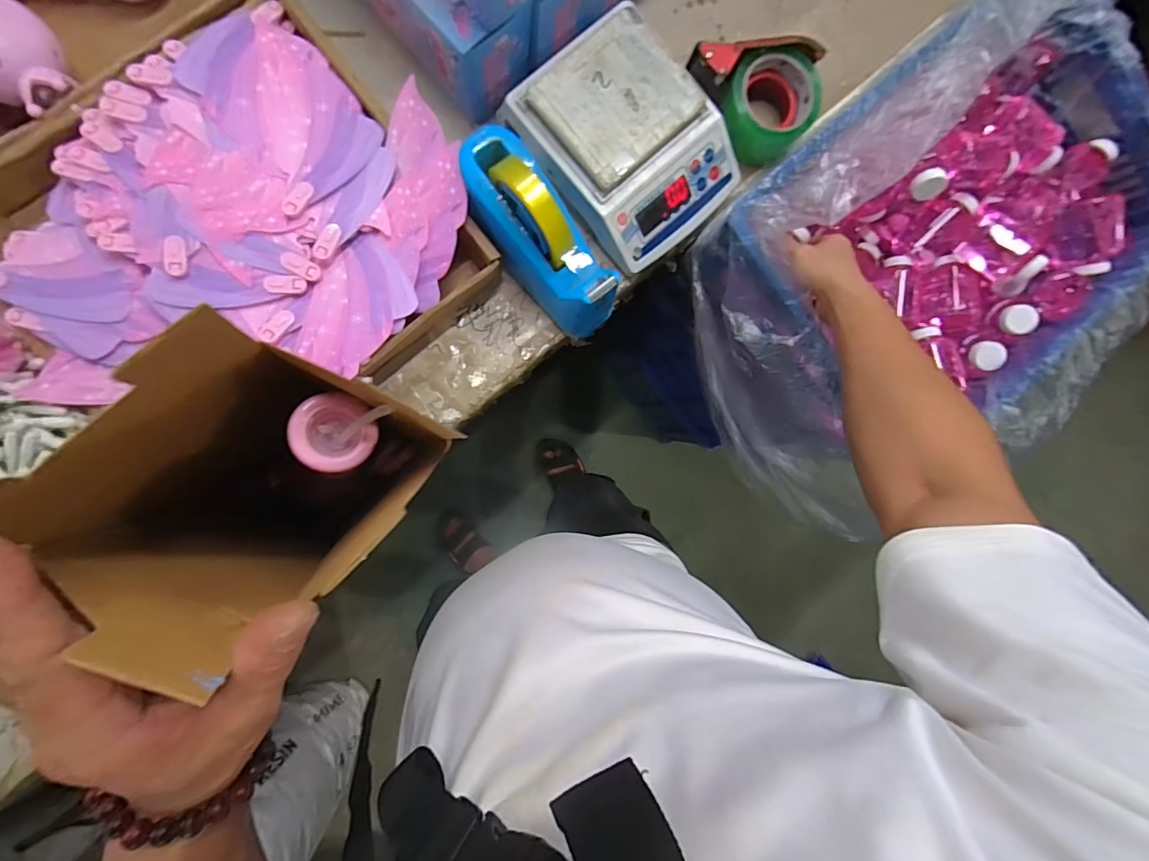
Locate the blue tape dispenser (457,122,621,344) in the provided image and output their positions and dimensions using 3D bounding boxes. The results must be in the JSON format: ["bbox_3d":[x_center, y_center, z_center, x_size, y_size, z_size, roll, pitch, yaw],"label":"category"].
[{"bbox_3d":[-0.037,-0.192,0.486,0.075,0.113,0.203,-36,95,-7],"label":"blue tape dispenser"}]

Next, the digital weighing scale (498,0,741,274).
[{"bbox_3d":[0.059,-0.307,0.528,0.224,0.092,0.184,44,85,-6],"label":"digital weighing scale"}]

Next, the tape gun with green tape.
[{"bbox_3d":[0.199,-0.380,0.553,0.144,0.077,0.117,38,85,-7],"label":"tape gun with green tape"}]

